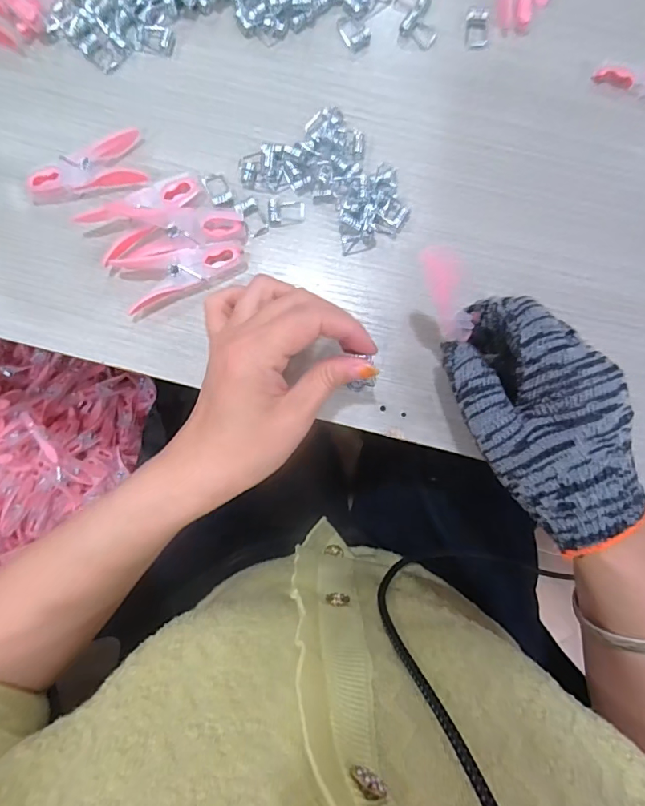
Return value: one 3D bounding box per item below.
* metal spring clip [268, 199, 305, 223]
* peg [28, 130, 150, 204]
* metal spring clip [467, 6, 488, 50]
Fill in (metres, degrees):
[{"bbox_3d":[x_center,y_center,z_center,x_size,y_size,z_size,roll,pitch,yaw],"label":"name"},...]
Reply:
[{"bbox_3d":[-0.023,-0.123,0.301,0.023,0.004,0.014,1,87,0],"label":"metal spring clip"},{"bbox_3d":[-0.152,-0.148,0.299,0.076,0.014,0.031,-13,87,0],"label":"peg"},{"bbox_3d":[0.100,-0.242,0.302,0.013,0.004,0.025,-2,87,0],"label":"metal spring clip"}]

